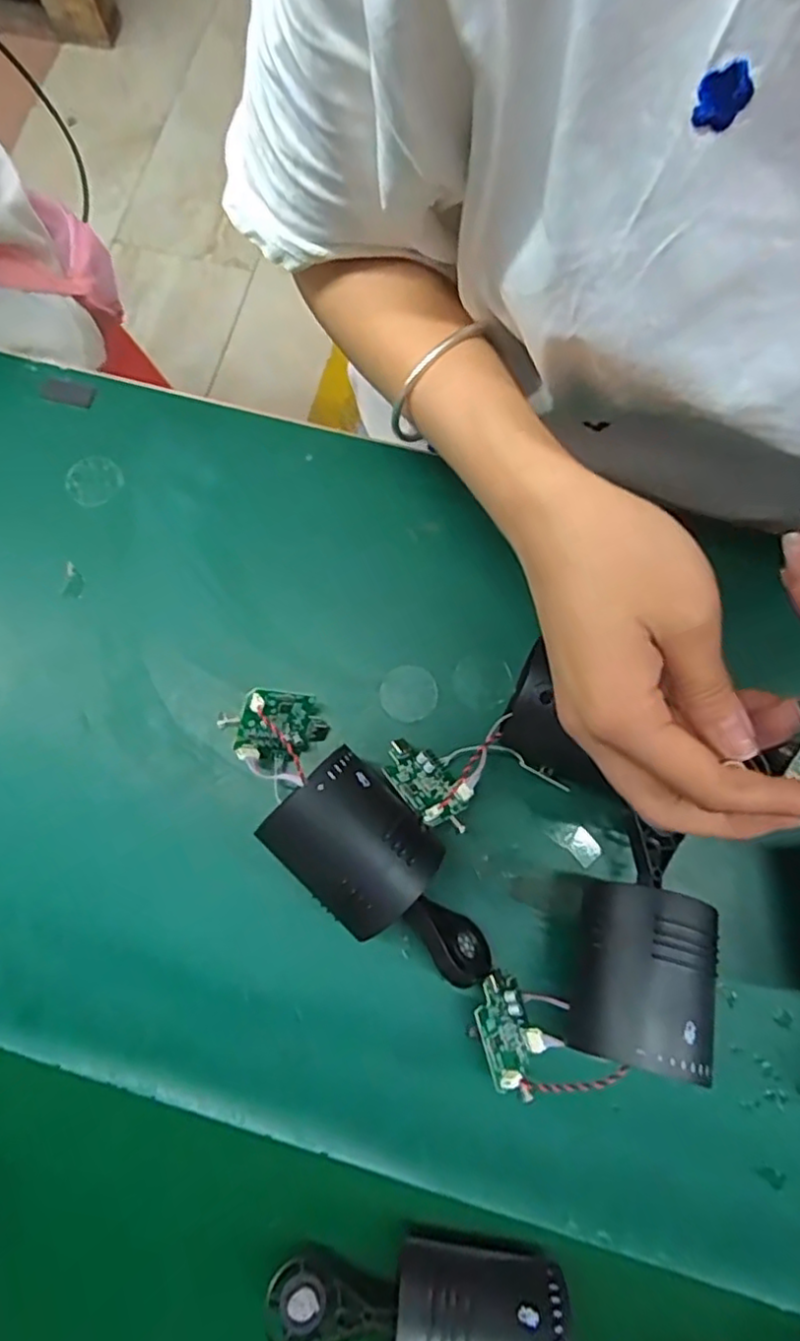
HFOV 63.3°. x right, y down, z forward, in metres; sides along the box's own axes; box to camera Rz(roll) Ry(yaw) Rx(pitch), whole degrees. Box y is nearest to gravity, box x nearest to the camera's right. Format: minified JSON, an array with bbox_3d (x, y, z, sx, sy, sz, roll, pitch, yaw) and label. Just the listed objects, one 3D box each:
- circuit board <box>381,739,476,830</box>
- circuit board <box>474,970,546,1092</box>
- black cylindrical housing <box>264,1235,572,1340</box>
[{"bbox_3d":[0.013,0.053,0.304,0.033,0.008,0.049,-14,56,-45],"label":"circuit board"},{"bbox_3d":[0.046,0.154,0.280,0.008,0.035,0.038,-30,79,39],"label":"circuit board"},{"bbox_3d":[0.006,0.256,0.253,0.116,0.042,0.048,6,75,0],"label":"black cylindrical housing"}]

